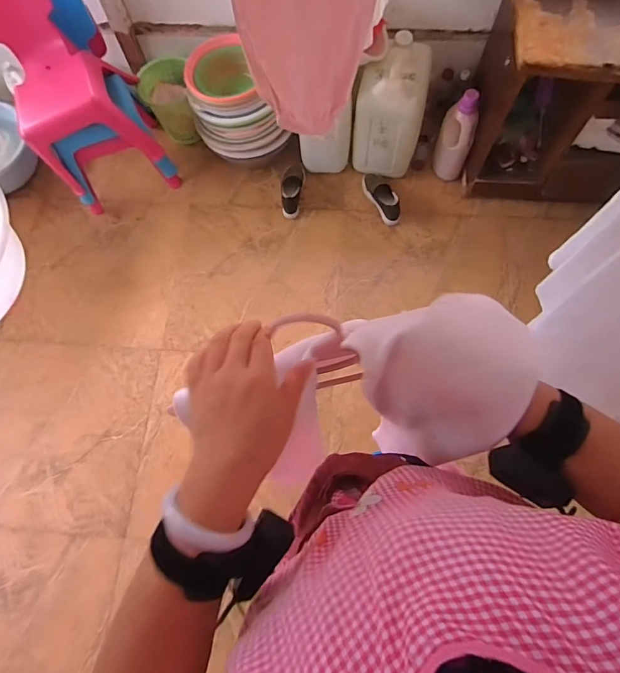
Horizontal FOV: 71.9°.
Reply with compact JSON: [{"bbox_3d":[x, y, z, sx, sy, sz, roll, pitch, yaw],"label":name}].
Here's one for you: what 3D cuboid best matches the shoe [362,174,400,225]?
[{"bbox_3d":[0.267,-0.541,1.621,0.078,0.079,0.231,-24,72,-6],"label":"shoe"}]

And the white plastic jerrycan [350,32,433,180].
[{"bbox_3d":[0.284,-0.803,1.552,0.223,0.385,0.260,7,72,4],"label":"white plastic jerrycan"}]

